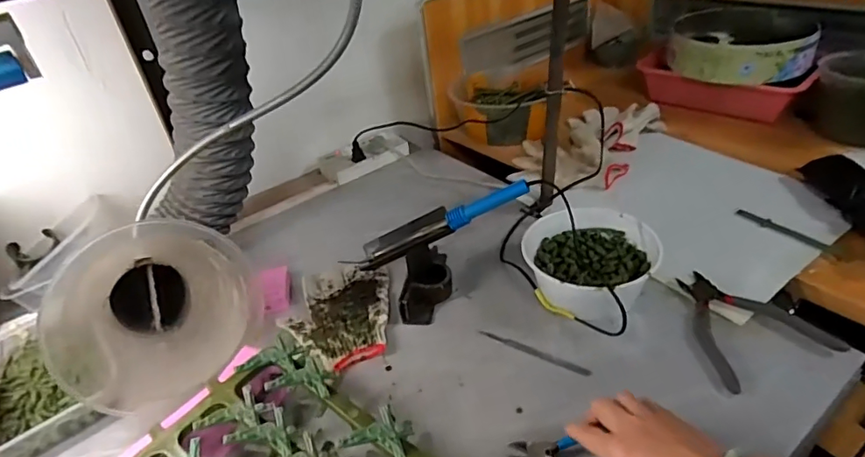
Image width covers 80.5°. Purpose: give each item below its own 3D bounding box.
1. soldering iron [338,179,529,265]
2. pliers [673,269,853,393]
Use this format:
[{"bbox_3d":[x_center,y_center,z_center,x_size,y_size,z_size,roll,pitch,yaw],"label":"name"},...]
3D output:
[{"bbox_3d":[-0.001,0.002,0.661,0.268,0.019,0.021,-25,30,20],"label":"soldering iron"},{"bbox_3d":[0.352,0.107,0.601,0.140,0.011,0.162,-15,35,-11],"label":"pliers"}]

